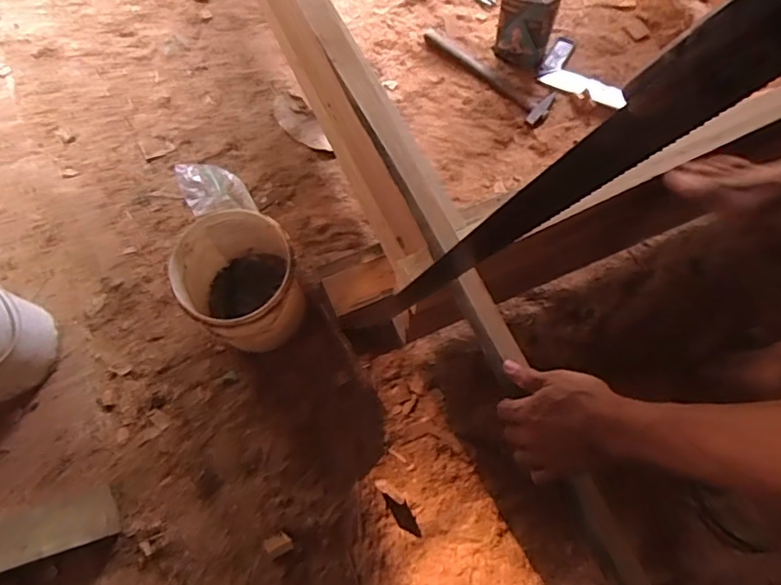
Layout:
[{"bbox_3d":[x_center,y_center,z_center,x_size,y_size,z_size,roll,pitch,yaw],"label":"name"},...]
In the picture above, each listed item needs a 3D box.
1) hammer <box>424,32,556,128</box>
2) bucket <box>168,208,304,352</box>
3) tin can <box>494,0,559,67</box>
[{"bbox_3d":[0.205,-0.456,1.162,0.077,0.025,0.307,-41,76,-14],"label":"hammer"},{"bbox_3d":[-0.237,-0.004,0.909,0.172,0.176,0.175,0,71,-1],"label":"bucket"},{"bbox_3d":[0.262,-0.522,1.096,0.105,0.140,0.082,23,72,7],"label":"tin can"}]

